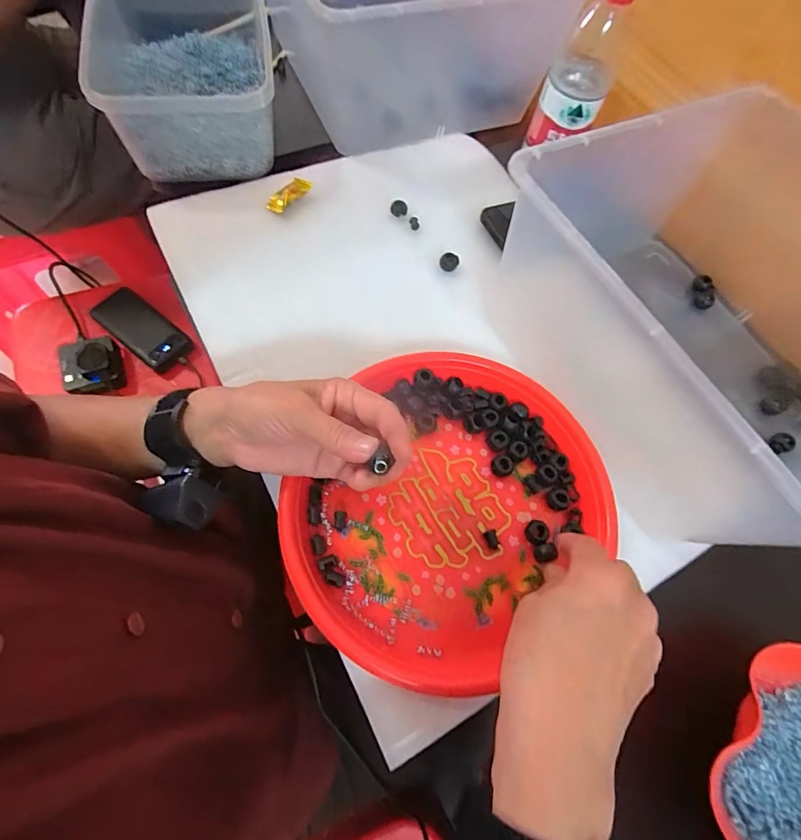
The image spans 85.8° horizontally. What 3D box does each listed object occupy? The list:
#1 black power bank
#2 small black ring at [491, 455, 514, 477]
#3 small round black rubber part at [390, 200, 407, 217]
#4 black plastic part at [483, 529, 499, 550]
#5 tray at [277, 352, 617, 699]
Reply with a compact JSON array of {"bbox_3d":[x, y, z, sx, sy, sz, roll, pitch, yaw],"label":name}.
[{"bbox_3d":[-0.399,-0.141,0.669,0.164,0.027,0.071,37,69,10],"label":"black power bank"},{"bbox_3d":[0.082,0.037,0.344,0.017,0.011,0.016,2,68,-5],"label":"small black ring"},{"bbox_3d":[-0.001,-0.223,0.454,0.018,0.009,0.017,2,68,-5],"label":"small round black rubber part"},{"bbox_3d":[0.069,0.090,0.325,0.009,0.007,0.014,-20,71,-13],"label":"black plastic part"},{"bbox_3d":[0.033,0.057,0.326,0.239,0.034,0.208,-37,73,-16],"label":"tray"}]

